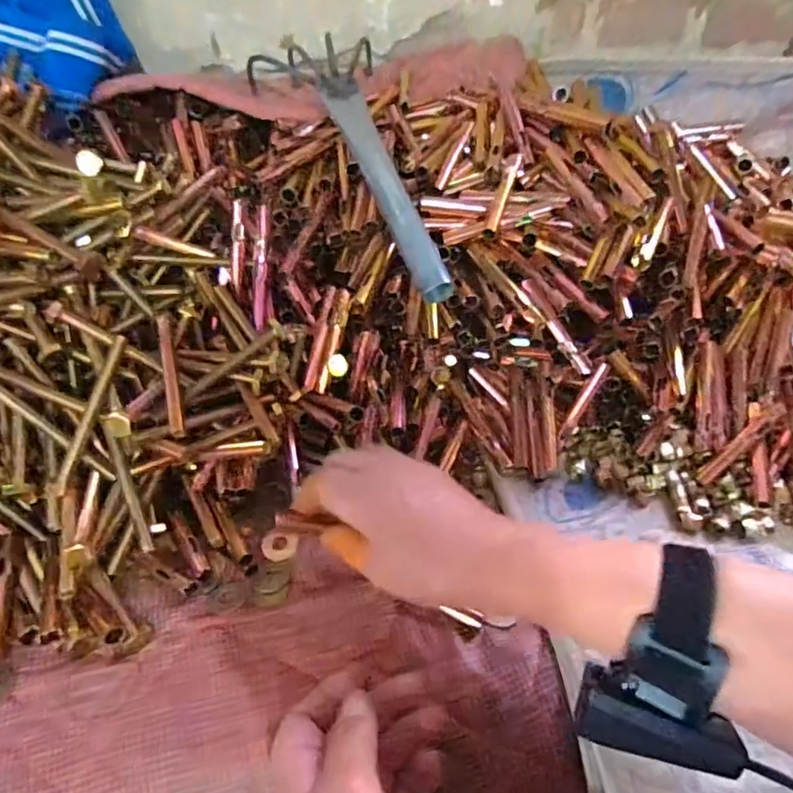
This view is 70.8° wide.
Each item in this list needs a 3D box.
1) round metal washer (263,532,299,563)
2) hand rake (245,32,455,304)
[{"bbox_3d":[-0.081,0.104,0.387,0.024,0.004,0.024,0,43,0],"label":"round metal washer"},{"bbox_3d":[-0.021,-0.195,0.446,0.114,0.038,0.282,-18,67,-18],"label":"hand rake"}]

